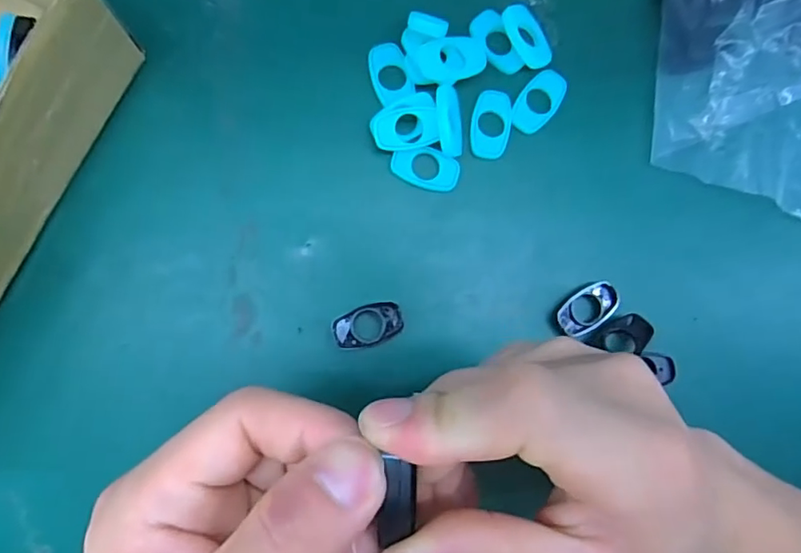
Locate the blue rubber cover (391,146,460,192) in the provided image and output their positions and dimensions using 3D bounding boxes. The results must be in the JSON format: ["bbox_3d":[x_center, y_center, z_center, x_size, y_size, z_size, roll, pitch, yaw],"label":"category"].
[{"bbox_3d":[0.012,-0.051,0.253,0.032,0.005,0.018,18,84,-6],"label":"blue rubber cover"}]

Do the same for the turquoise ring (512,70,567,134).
[{"bbox_3d":[0.067,-0.085,0.262,0.020,0.005,0.034,33,82,-4],"label":"turquoise ring"}]

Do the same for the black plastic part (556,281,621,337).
[{"bbox_3d":[0.089,0.015,0.255,0.031,0.006,0.019,-31,90,-9],"label":"black plastic part"}]

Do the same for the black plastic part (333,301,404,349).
[{"bbox_3d":[-0.015,0.023,0.246,0.031,0.009,0.018,-17,88,-8],"label":"black plastic part"}]

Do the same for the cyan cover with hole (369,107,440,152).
[{"bbox_3d":[0.002,-0.068,0.247,0.030,0.004,0.019,-7,95,-4],"label":"cyan cover with hole"}]

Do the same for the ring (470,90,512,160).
[{"bbox_3d":[0.044,-0.073,0.257,0.019,0.004,0.032,4,85,-7],"label":"ring"}]

